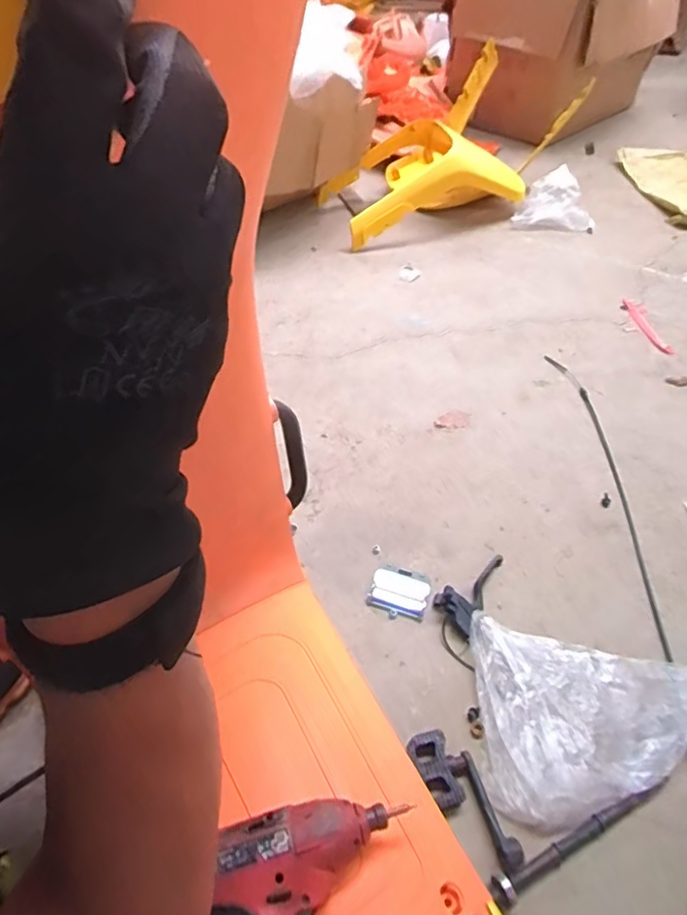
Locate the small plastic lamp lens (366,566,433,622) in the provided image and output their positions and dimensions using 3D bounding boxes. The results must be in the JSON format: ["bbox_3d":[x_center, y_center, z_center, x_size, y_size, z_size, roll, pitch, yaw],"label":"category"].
[{"bbox_3d":[0.086,0.208,0.871,0.089,0.025,0.079,17,50,12],"label":"small plastic lamp lens"}]

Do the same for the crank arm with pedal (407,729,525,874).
[{"bbox_3d":[0.147,0.412,0.682,0.067,0.036,0.166,-24,54,-22],"label":"crank arm with pedal"}]

